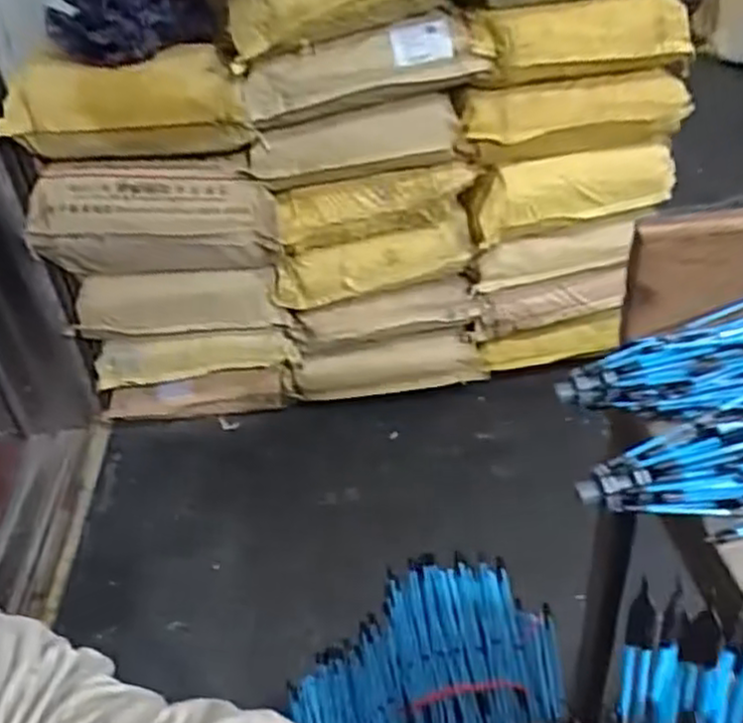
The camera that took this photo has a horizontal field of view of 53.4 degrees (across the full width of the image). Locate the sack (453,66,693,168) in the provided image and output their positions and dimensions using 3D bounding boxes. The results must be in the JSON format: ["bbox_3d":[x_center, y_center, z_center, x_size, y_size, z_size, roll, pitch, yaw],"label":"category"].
[{"bbox_3d":[0.384,-0.475,1.426,0.431,0.132,0.123,-13,35,-10],"label":"sack"}]

